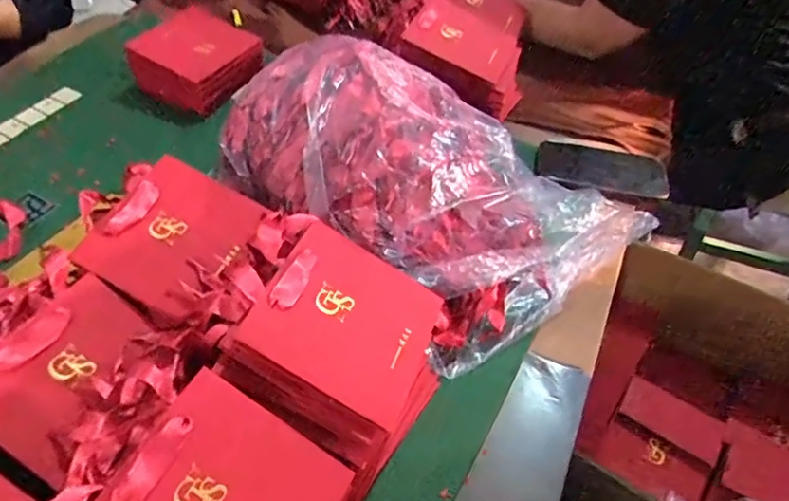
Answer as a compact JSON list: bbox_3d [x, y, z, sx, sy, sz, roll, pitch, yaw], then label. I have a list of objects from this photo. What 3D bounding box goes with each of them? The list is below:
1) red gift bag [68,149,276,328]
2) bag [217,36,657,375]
[{"bbox_3d":[-0.219,-0.023,0.513,0.153,0.030,0.144,32,64,8],"label":"red gift bag"},{"bbox_3d":[0.013,-0.082,0.585,0.456,0.148,0.239,37,56,12],"label":"bag"}]

